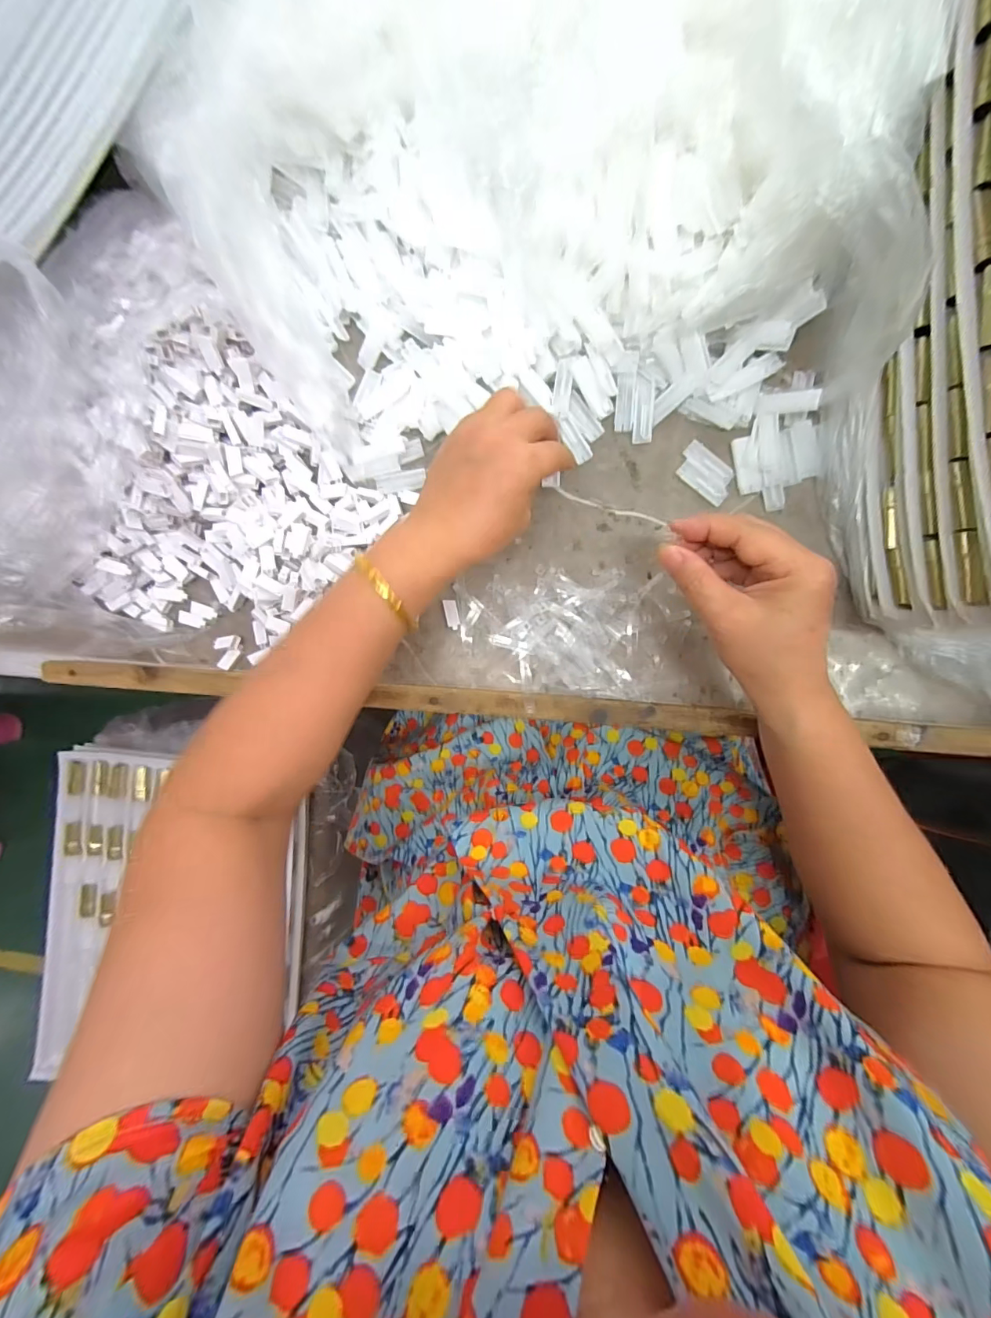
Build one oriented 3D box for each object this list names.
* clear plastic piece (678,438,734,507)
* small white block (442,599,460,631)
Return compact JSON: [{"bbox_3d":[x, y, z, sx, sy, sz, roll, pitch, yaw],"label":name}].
[{"bbox_3d":[0.161,-0.142,0.352,0.027,0.004,0.047,-45,87,4],"label":"clear plastic piece"},{"bbox_3d":[-0.035,-0.036,0.368,0.010,0.004,0.024,-11,90,5],"label":"small white block"}]

